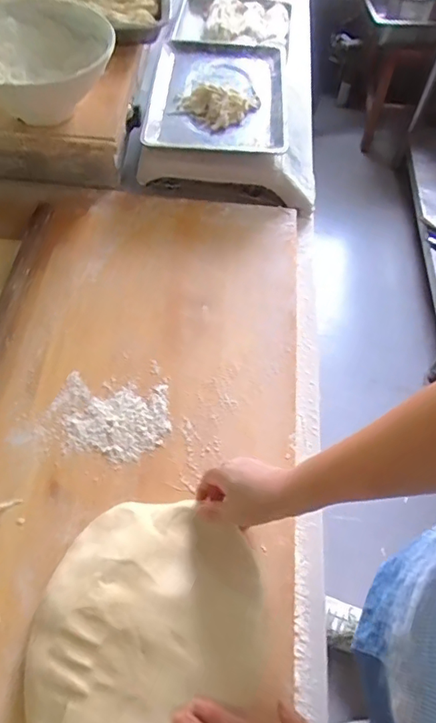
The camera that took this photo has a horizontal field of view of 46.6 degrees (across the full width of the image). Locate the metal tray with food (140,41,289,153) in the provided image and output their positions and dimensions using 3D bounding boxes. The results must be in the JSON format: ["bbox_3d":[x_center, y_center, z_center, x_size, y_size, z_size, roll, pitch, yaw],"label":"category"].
[{"bbox_3d":[0.000,-0.477,0.898,0.238,0.038,0.312,4,58,-1],"label":"metal tray with food"}]

